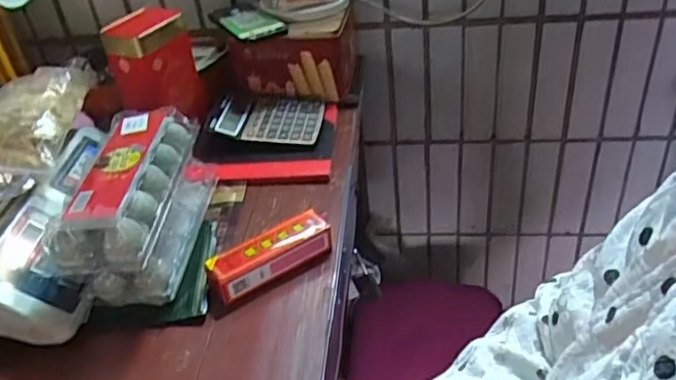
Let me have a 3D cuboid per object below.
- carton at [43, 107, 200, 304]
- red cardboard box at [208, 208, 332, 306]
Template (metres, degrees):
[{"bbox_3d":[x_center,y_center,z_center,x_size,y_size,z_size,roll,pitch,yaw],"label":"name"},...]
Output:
[{"bbox_3d":[-0.212,0.009,0.625,0.084,0.105,0.214,0,48,10],"label":"carton"},{"bbox_3d":[-0.070,0.069,0.631,0.130,0.044,0.039,-24,38,-24],"label":"red cardboard box"}]

